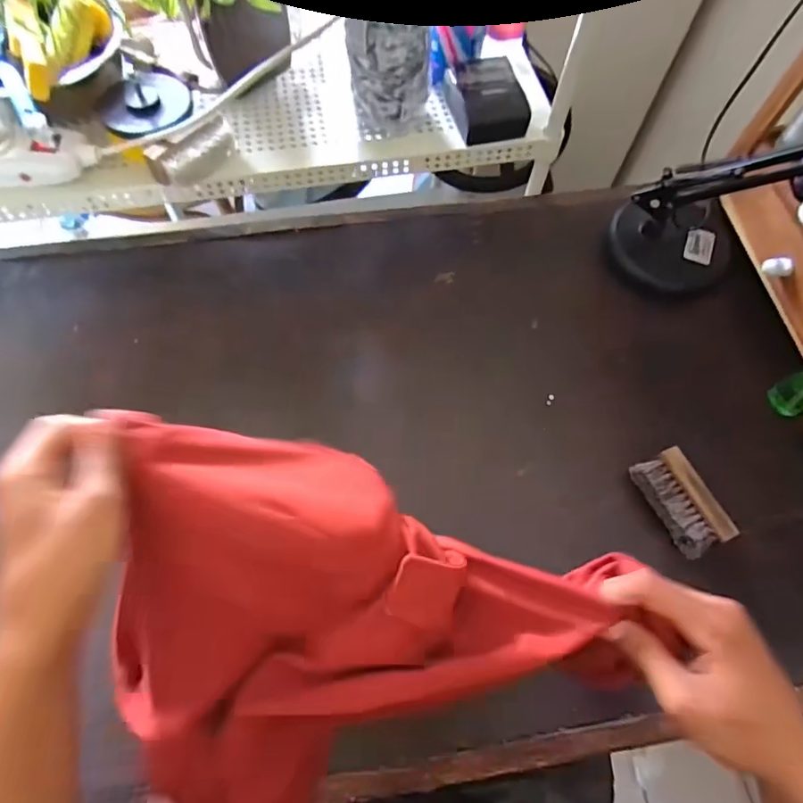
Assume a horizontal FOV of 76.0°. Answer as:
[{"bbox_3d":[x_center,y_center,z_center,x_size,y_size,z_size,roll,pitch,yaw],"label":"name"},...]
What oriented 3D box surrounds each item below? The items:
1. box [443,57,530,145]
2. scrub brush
[{"bbox_3d":[0.097,-0.345,0.591,0.078,0.038,0.087,-14,67,-8],"label":"box"},{"bbox_3d":[0.263,0.095,0.487,0.044,0.040,0.091,-22,68,-12],"label":"scrub brush"}]

